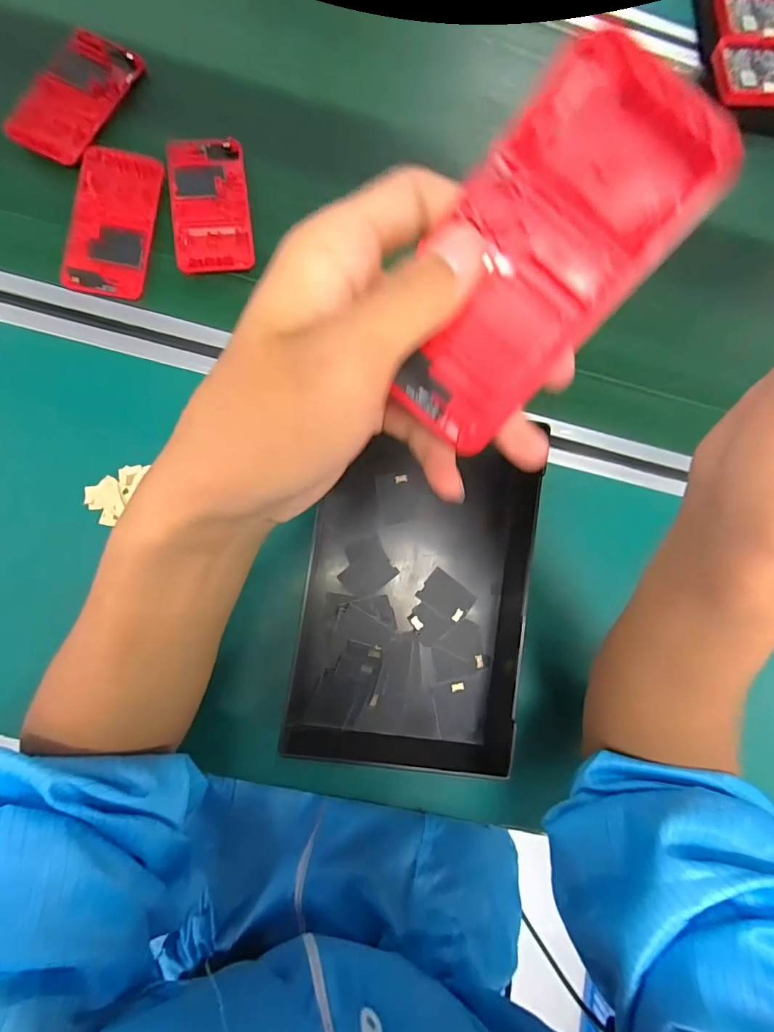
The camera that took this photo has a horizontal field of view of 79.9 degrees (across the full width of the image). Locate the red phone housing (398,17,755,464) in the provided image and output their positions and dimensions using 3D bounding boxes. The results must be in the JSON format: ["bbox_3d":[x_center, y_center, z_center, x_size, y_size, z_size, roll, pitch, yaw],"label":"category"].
[{"bbox_3d":[0.050,-0.082,0.156,0.066,0.009,0.123,31,109,-3],"label":"red phone housing"}]

